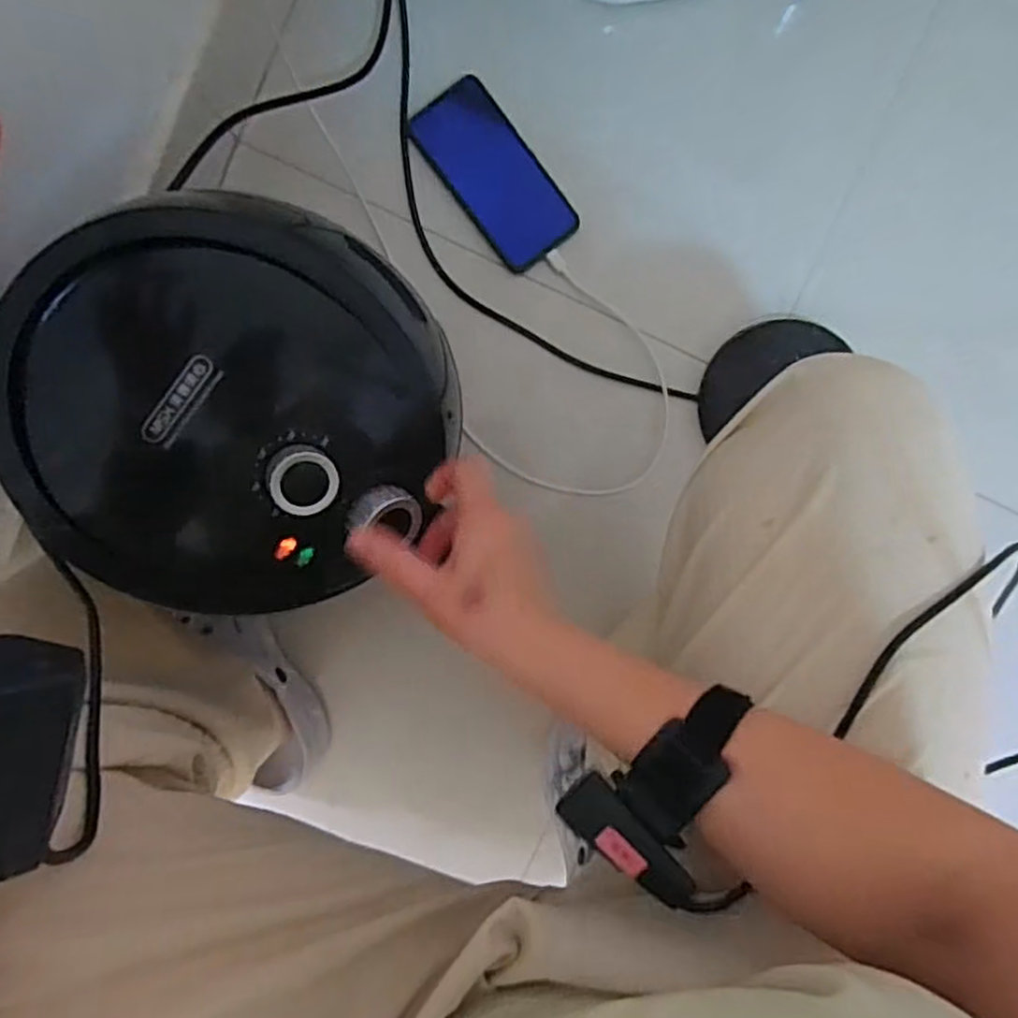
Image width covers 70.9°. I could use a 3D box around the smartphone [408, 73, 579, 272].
[{"bbox_3d":[-0.014,-0.302,0.643,0.075,0.015,0.167,-37,97,0],"label":"smartphone"}]

